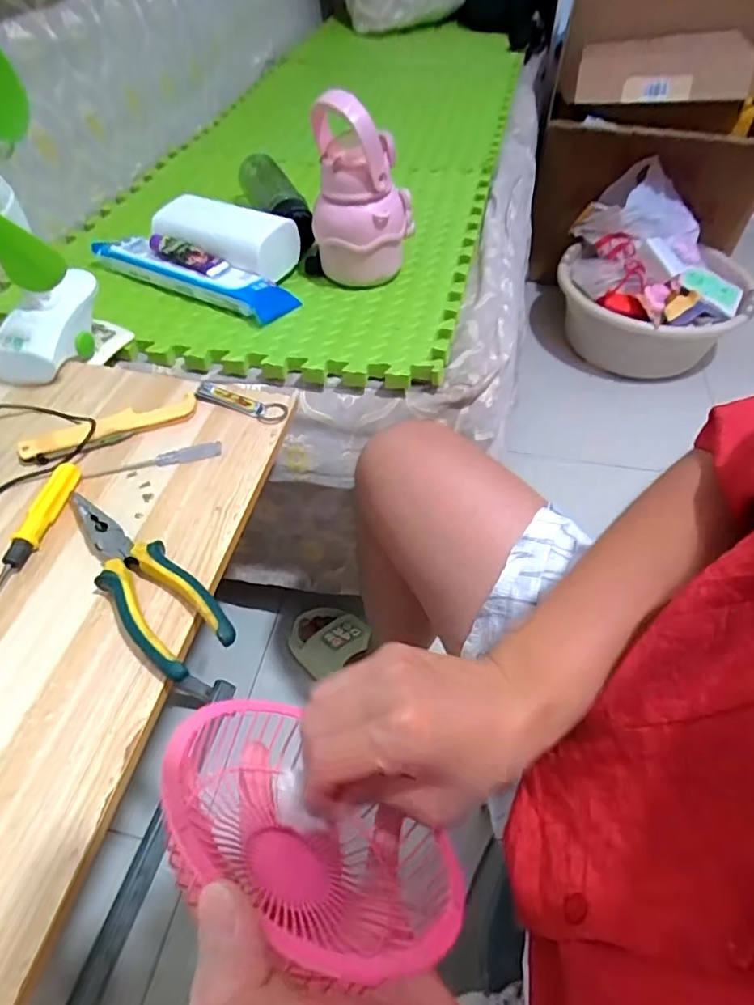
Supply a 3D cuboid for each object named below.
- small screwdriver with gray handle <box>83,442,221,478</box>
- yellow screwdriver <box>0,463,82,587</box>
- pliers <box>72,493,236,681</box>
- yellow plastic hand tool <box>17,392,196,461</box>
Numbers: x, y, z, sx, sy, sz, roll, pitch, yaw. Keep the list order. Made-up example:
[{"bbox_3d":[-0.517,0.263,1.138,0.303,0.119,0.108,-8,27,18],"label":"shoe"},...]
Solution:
[{"bbox_3d":[-0.198,-0.037,0.481,0.117,0.013,0.012,-12,51,-12],"label":"small screwdriver with gray handle"},{"bbox_3d":[-0.268,0.028,0.419,0.019,0.015,0.149,6,49,3],"label":"yellow screwdriver"},{"bbox_3d":[-0.174,0.051,0.399,0.054,0.023,0.186,-34,59,-27],"label":"pliers"},{"bbox_3d":[-0.244,-0.070,0.503,0.153,0.016,0.025,-19,53,-17],"label":"yellow plastic hand tool"}]

